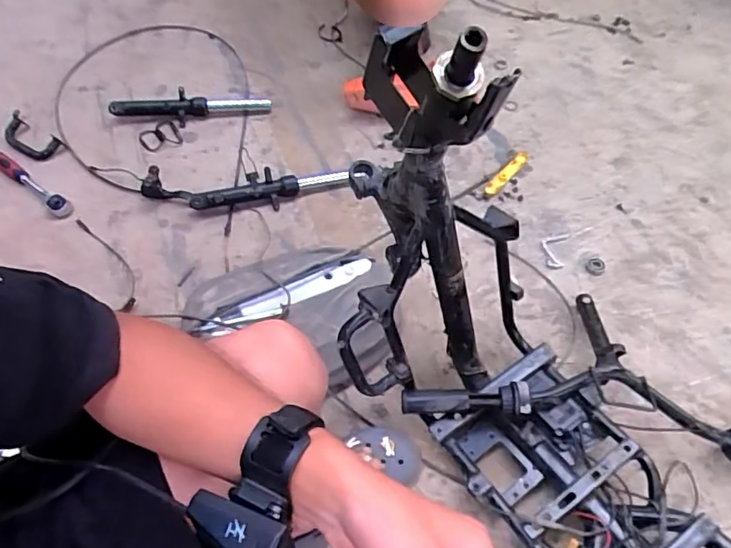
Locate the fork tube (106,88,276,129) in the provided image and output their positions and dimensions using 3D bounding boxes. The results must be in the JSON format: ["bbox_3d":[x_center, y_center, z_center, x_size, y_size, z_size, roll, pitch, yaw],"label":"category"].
[{"bbox_3d":[-0.392,-0.372,1.244,0.348,0.042,0.065,-3,55,-1],"label":"fork tube"}]

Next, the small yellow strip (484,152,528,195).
[{"bbox_3d":[0.306,-0.222,1.201,0.027,0.014,0.146,34,63,22],"label":"small yellow strip"}]

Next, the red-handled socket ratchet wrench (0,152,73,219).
[{"bbox_3d":[-0.681,-0.182,1.132,0.238,0.042,0.040,32,62,21],"label":"red-handled socket ratchet wrench"}]

